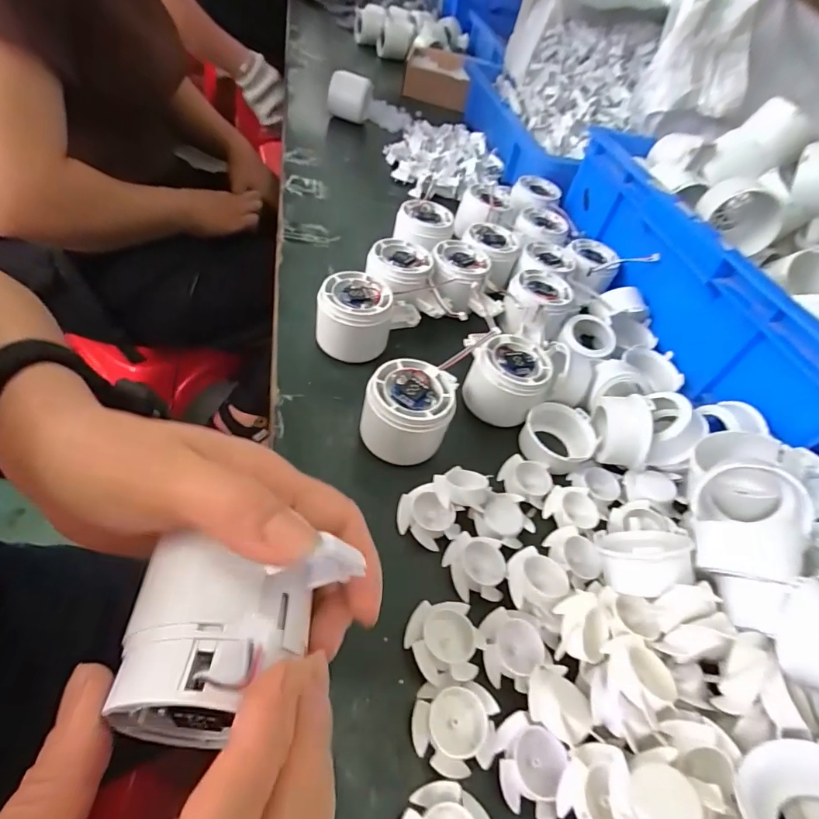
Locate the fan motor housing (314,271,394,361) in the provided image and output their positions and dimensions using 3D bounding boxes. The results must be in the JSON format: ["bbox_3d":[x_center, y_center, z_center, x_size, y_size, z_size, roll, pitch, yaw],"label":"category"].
[{"bbox_3d":[-0.045,-0.072,0.368,0.056,0.052,0.052,10,49,-6],"label":"fan motor housing"}]

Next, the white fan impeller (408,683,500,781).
[{"bbox_3d":[0.022,0.153,0.221,0.040,0.013,0.036,5,50,-10],"label":"white fan impeller"}]

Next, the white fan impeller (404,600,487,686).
[{"bbox_3d":[0.019,0.123,0.245,0.042,0.014,0.037,-1,51,-15],"label":"white fan impeller"}]

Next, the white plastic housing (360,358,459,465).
[{"bbox_3d":[0.000,0.002,0.313,0.056,0.047,0.059,7,49,-8],"label":"white plastic housing"}]

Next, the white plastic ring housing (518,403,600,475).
[{"bbox_3d":[0.115,0.022,0.356,0.051,0.027,0.051,7,49,-8],"label":"white plastic ring housing"}]

